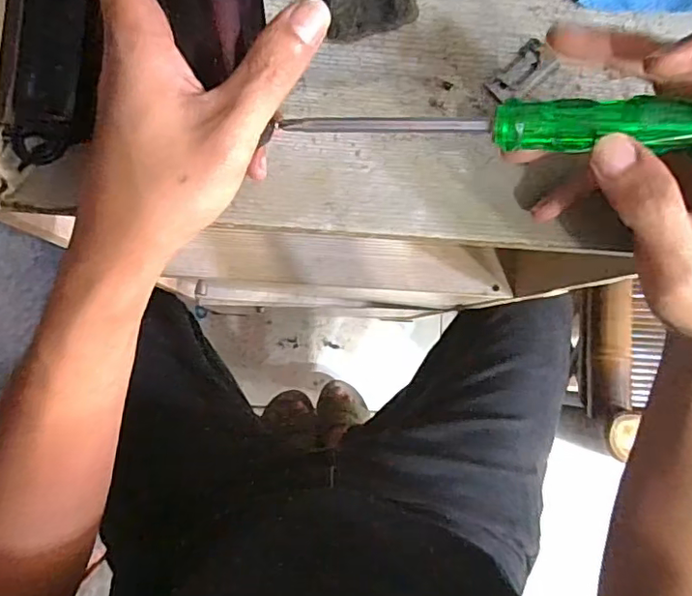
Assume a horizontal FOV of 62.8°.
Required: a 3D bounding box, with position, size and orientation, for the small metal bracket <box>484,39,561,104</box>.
[{"bbox_3d":[0.095,-0.121,0.307,0.041,0.004,0.021,-42,89,-8],"label":"small metal bracket"}]

